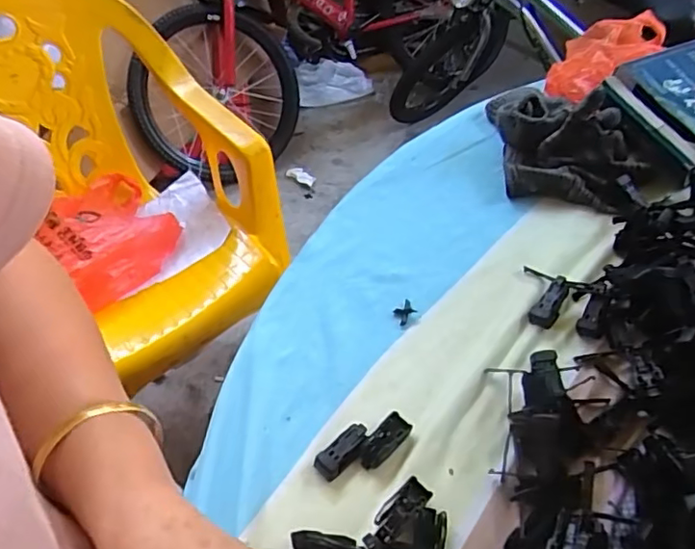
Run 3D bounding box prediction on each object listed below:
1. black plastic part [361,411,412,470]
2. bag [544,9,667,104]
[{"bbox_3d":[0.028,0.132,0.465,0.047,0.011,0.021,-39,61,-22],"label":"black plastic part"},{"bbox_3d":[0.302,-0.265,0.696,0.102,0.052,0.206,33,62,24],"label":"bag"}]

